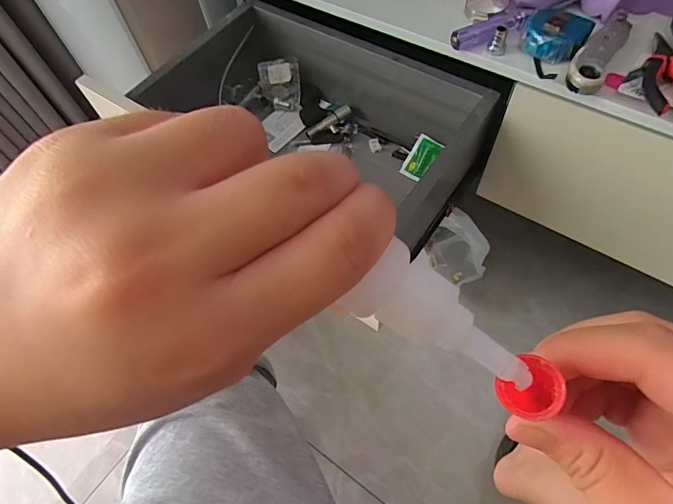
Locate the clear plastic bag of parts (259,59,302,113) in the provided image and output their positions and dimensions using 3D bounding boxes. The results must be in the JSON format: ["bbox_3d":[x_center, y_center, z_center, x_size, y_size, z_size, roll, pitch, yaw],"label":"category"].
[{"bbox_3d":[-0.100,-0.293,0.730,0.071,0.084,0.016,0,23,7],"label":"clear plastic bag of parts"}]

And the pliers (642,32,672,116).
[{"bbox_3d":[0.349,-0.194,0.432,0.044,0.022,0.150,16,63,13],"label":"pliers"}]

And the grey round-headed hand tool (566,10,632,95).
[{"bbox_3d":[0.299,-0.228,0.469,0.037,0.021,0.140,29,67,19],"label":"grey round-headed hand tool"}]

